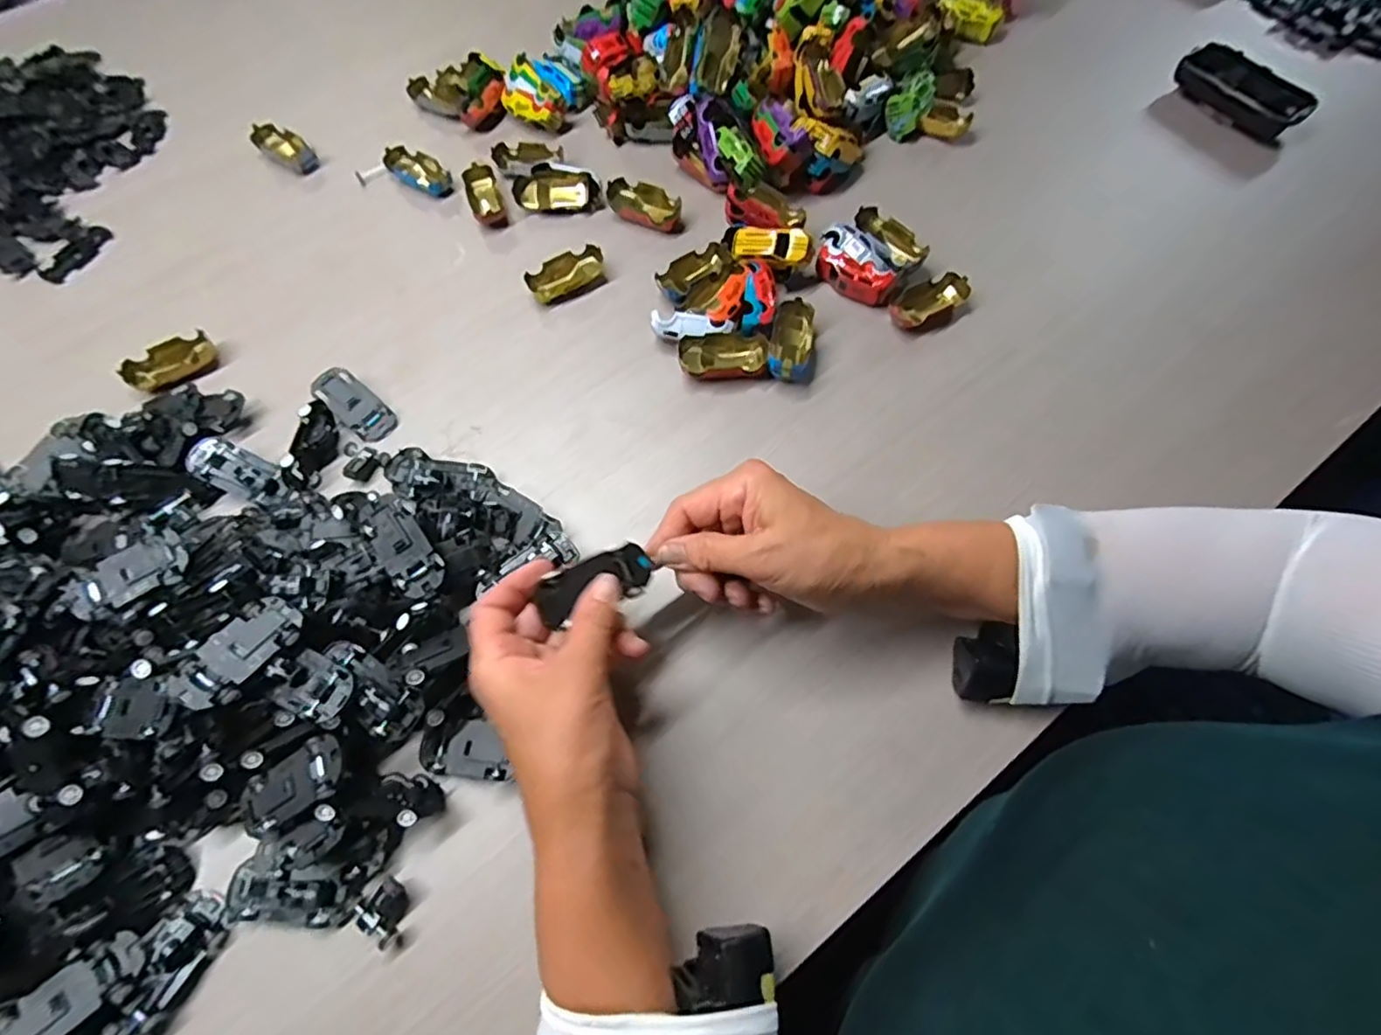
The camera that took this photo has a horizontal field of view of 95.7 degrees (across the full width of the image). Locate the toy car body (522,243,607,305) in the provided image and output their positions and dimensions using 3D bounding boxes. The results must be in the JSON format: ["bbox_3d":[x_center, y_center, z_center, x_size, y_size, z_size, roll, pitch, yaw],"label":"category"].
[{"bbox_3d":[-0.099,-0.195,0.502,0.064,0.016,0.035,-27,68,-10],"label":"toy car body"}]

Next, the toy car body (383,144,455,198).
[{"bbox_3d":[-0.241,-0.308,0.556,0.065,0.016,0.028,27,69,12],"label":"toy car body"}]

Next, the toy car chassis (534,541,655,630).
[{"bbox_3d":[-0.052,0.036,0.337,0.061,0.014,0.029,-23,90,-26],"label":"toy car chassis"}]

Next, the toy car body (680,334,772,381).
[{"bbox_3d":[0.025,-0.117,0.465,0.065,0.019,0.033,-5,66,-1],"label":"toy car body"}]

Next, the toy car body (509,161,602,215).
[{"bbox_3d":[-0.114,-0.285,0.542,0.075,0.026,0.029,6,66,4],"label":"toy car body"}]

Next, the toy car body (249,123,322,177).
[{"bbox_3d":[-0.371,-0.339,0.572,0.060,0.015,0.030,30,69,-4],"label":"toy car body"}]

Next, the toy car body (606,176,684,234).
[{"bbox_3d":[-0.039,-0.264,0.530,0.067,0.020,0.031,30,70,14],"label":"toy car body"}]

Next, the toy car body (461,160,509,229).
[{"bbox_3d":[-0.179,-0.279,0.543,0.028,0.017,0.061,-21,67,-8],"label":"toy car body"}]

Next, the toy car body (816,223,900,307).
[{"bbox_3d":[0.129,-0.197,0.492,0.068,0.036,0.040,29,70,13],"label":"toy car body"}]

